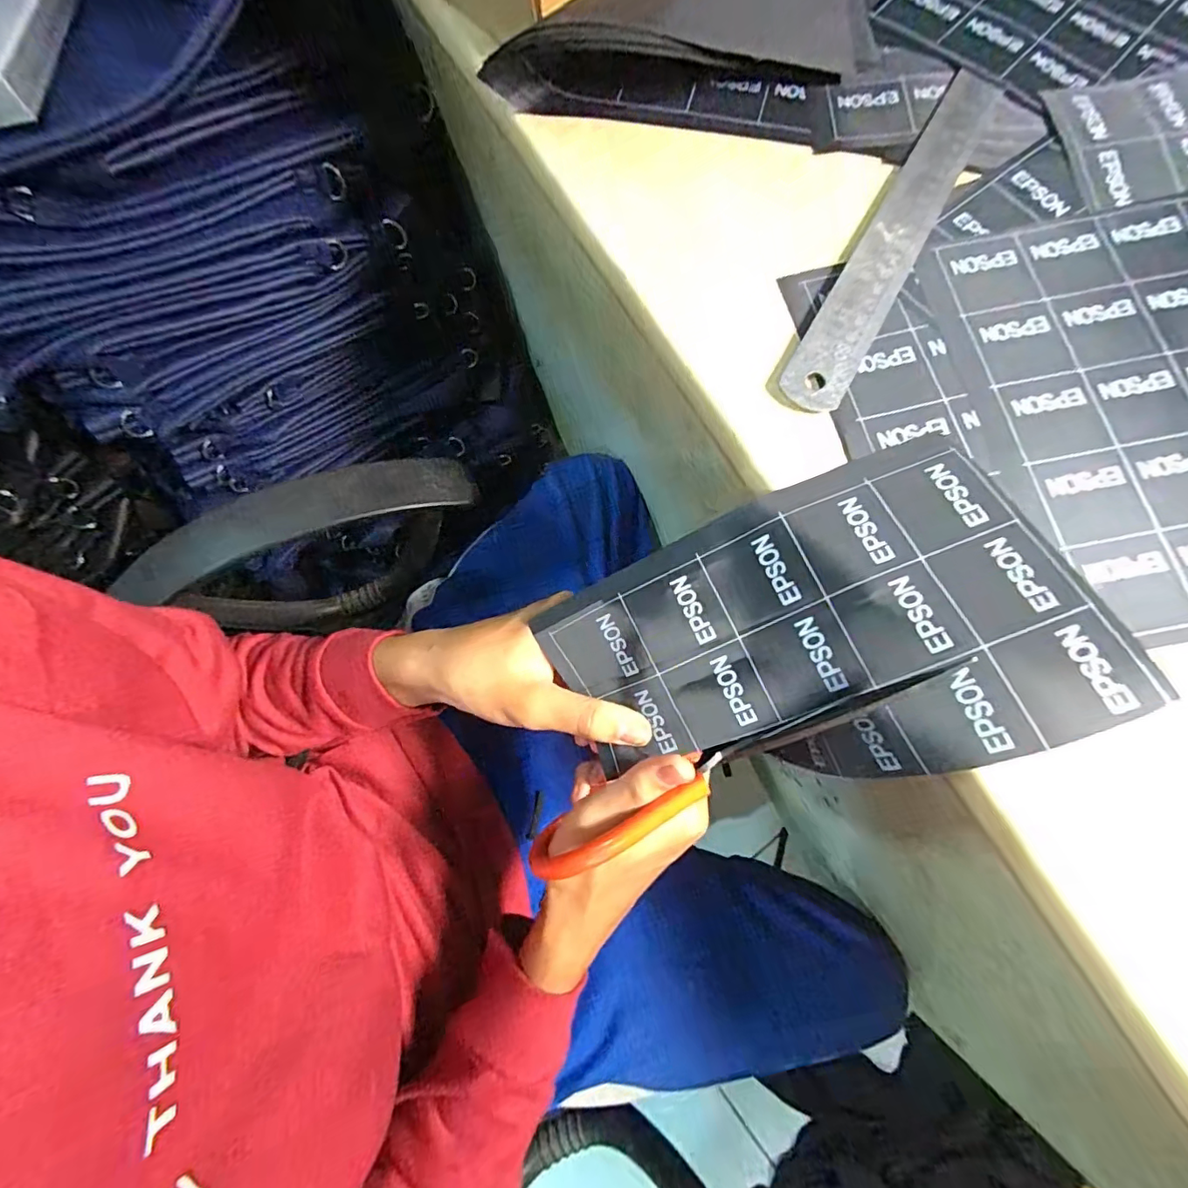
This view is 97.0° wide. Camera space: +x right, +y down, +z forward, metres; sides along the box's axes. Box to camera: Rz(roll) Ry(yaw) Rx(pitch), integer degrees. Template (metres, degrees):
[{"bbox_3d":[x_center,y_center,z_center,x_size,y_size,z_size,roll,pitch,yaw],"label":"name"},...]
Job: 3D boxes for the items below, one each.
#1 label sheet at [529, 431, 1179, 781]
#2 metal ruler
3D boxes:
[{"bbox_3d":[0.088,0.026,0.233,0.204,0.031,0.125,-26,76,16],"label":"label sheet"},{"bbox_3d":[0.151,-0.180,0.261,0.029,0.004,0.219,30,79,3],"label":"metal ruler"}]

